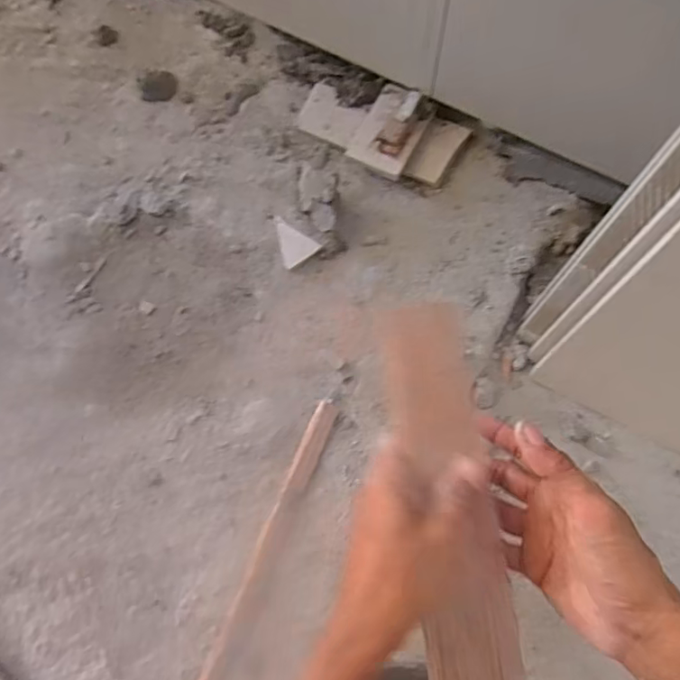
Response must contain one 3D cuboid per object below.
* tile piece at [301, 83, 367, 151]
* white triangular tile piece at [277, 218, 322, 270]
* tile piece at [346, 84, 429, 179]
[{"bbox_3d":[-0.007,-0.220,0.540,0.063,0.004,0.049,33,91,18],"label":"tile piece"},{"bbox_3d":[-0.048,-0.090,0.516,0.052,0.013,0.034,40,80,11],"label":"white triangular tile piece"},{"bbox_3d":[0.048,-0.198,0.518,0.056,0.009,0.078,30,94,13],"label":"tile piece"}]

